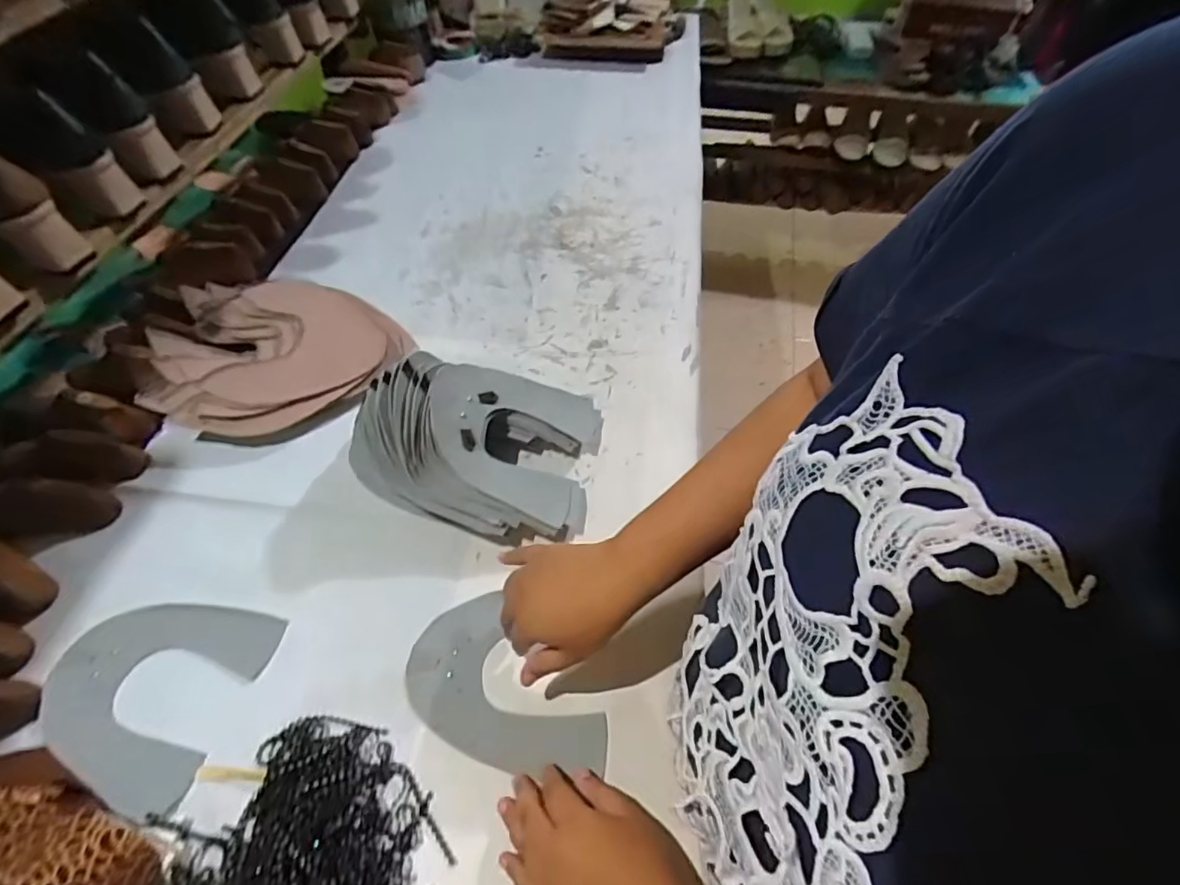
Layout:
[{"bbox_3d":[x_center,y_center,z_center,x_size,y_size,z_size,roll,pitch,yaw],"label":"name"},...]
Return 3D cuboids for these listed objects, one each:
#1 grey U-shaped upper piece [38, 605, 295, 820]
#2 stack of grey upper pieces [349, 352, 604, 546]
[{"bbox_3d":[-0.353,0.192,0.446,0.154,0.006,0.146,16,54,9],"label":"grey U-shaped upper piece"},{"bbox_3d":[-0.109,-0.009,0.524,0.220,0.114,0.165,6,54,6],"label":"stack of grey upper pieces"}]

